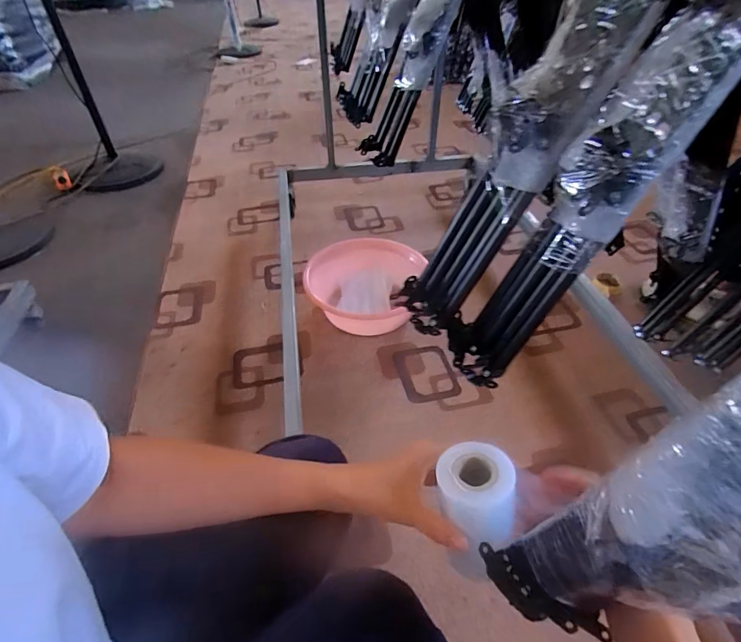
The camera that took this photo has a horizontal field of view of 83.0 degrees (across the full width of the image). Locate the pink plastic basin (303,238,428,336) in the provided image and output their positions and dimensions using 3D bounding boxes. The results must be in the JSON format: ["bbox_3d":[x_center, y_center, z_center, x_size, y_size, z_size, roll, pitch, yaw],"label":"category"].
[{"bbox_3d":[-0.014,-0.102,1.250,0.329,0.147,0.354,0,44,0],"label":"pink plastic basin"}]

